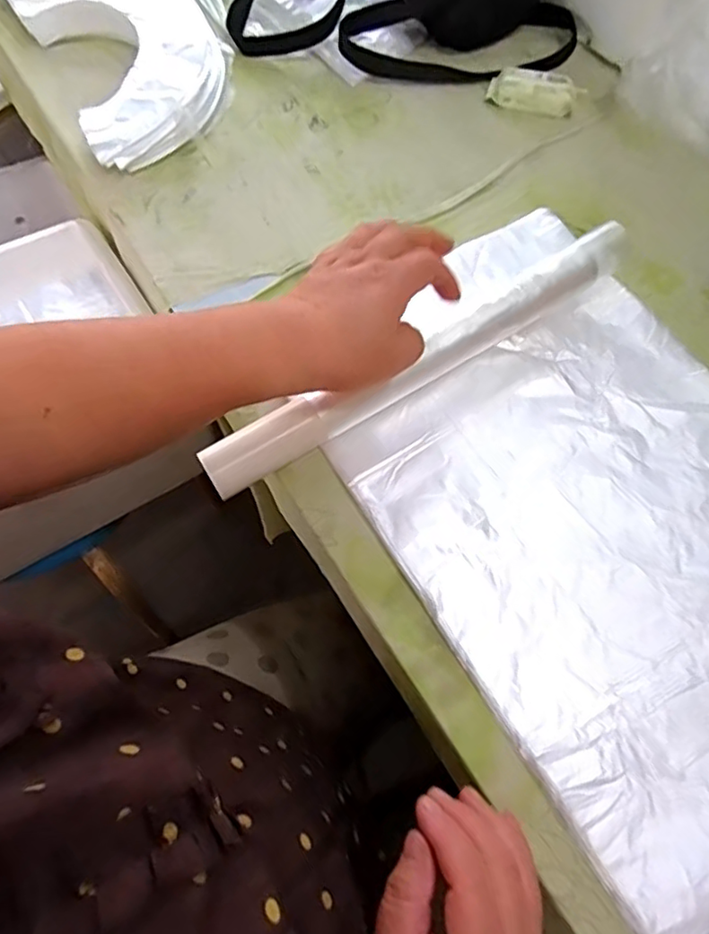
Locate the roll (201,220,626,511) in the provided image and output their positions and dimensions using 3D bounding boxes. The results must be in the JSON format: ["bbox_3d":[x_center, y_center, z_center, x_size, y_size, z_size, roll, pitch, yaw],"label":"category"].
[{"bbox_3d":[0.060,-0.090,0.482,0.391,0.036,0.034,-31,69,-11],"label":"roll"}]

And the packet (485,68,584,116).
[{"bbox_3d":[0.195,-0.404,0.645,0.097,0.021,0.042,13,64,3],"label":"packet"}]

